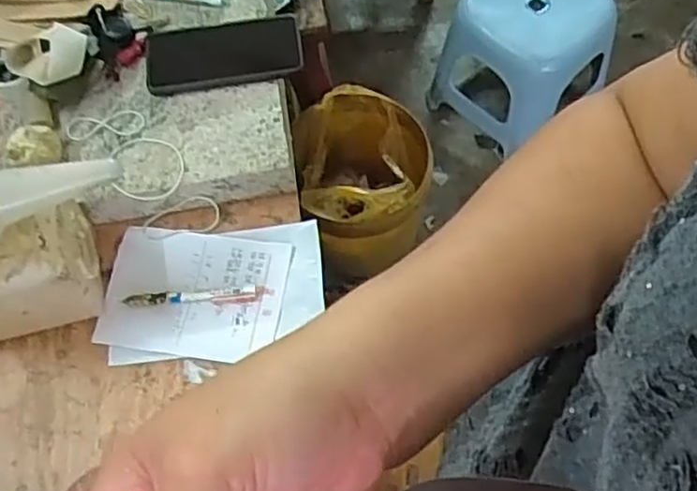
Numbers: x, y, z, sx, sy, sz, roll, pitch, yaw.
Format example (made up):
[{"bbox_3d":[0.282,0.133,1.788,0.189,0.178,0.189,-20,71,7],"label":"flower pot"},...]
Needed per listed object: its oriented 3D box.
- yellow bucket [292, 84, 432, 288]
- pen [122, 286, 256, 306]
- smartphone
[{"bbox_3d":[0.038,-0.110,1.362,0.247,0.310,0.273,-9,66,0],"label":"yellow bucket"},{"bbox_3d":[-0.156,0.049,0.687,0.129,0.013,0.015,-5,66,2],"label":"pen"},{"bbox_3d":[-0.134,-0.207,0.743,0.163,0.012,0.085,-10,66,-1],"label":"smartphone"}]

